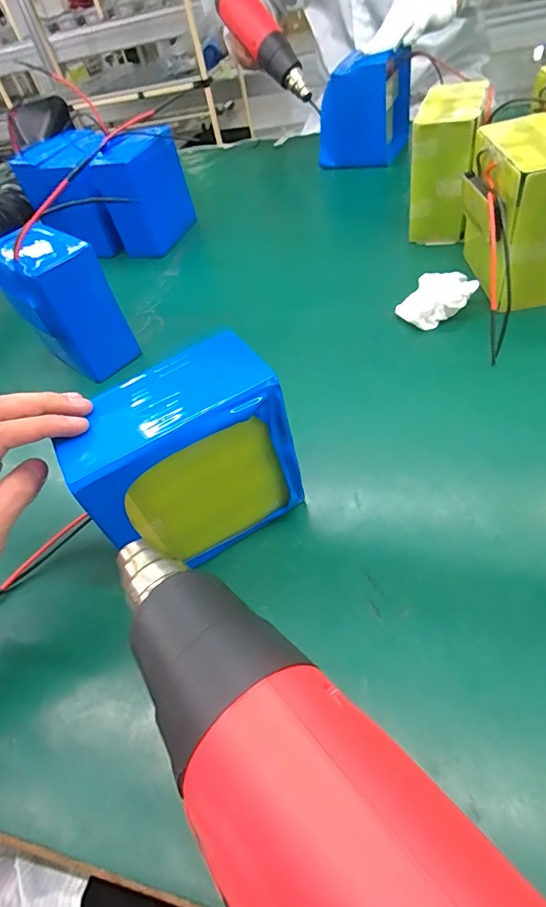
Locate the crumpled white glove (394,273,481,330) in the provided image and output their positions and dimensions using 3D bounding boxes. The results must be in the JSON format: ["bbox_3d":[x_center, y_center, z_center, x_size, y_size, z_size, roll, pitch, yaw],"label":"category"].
[{"bbox_3d":[0.186,-0.174,0.532,0.070,0.042,0.077,30,62,32],"label":"crumpled white glove"}]

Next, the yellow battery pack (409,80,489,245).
[{"bbox_3d":[0.231,-0.385,0.619,0.078,0.150,0.130,8,55,19],"label":"yellow battery pack"}]

